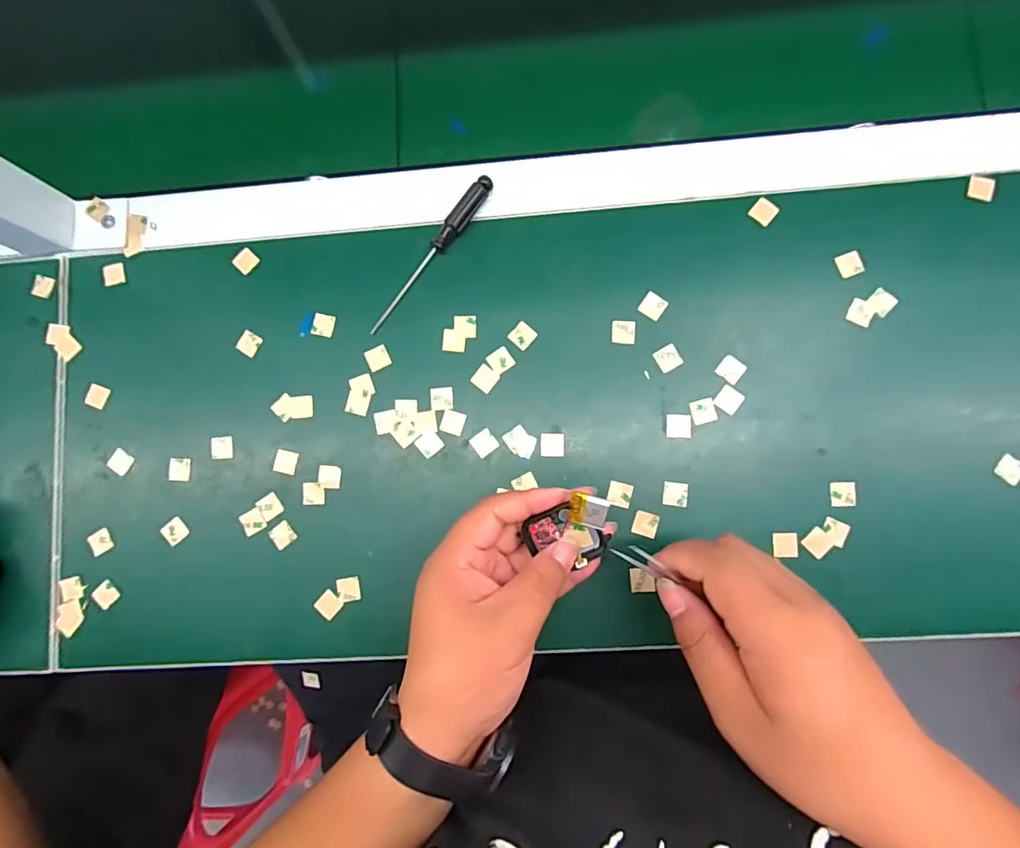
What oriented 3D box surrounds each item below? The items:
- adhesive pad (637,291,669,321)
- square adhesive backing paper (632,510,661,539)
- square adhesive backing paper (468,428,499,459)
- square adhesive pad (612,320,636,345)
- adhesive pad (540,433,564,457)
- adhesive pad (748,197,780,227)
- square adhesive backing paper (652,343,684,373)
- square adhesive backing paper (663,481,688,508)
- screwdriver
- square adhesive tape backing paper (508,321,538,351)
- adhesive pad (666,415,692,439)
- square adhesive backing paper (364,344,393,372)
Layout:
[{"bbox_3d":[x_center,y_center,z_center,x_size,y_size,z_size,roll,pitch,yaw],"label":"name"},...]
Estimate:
[{"bbox_3d":[0.098,-0.081,0.335,0.016,0.004,0.016,34,88,6],"label":"adhesive pad"},{"bbox_3d":[0.090,0.066,0.323,0.016,0.004,0.016,18,86,5],"label":"square adhesive backing paper"},{"bbox_3d":[-0.018,0.013,0.336,0.016,0.004,0.016,-39,84,0],"label":"square adhesive backing paper"},{"bbox_3d":[0.078,-0.063,0.335,0.016,0.004,0.016,6,85,4],"label":"square adhesive pad"},{"bbox_3d":[0.029,0.014,0.332,0.016,0.004,0.016,2,85,4],"label":"adhesive pad"},{"bbox_3d":[0.173,-0.145,0.334,0.016,0.004,0.016,38,88,6],"label":"adhesive pad"},{"bbox_3d":[0.107,-0.045,0.332,0.016,0.004,0.016,-30,84,1],"label":"square adhesive backing paper"},{"bbox_3d":[0.110,0.046,0.324,0.016,0.004,0.016,5,85,4],"label":"square adhesive backing paper"},{"bbox_3d":[-0.056,-0.119,0.343,0.012,0.012,0.131,40,88,6],"label":"screwdriver"},{"bbox_3d":[0.009,-0.061,0.340,0.016,0.004,0.017,42,89,6],"label":"square adhesive tape backing paper"},{"bbox_3d":[0.113,0.001,0.328,0.016,0.004,0.016,2,85,4],"label":"adhesive pad"},{"bbox_3d":[-0.093,-0.046,0.345,0.015,0.004,0.015,-26,84,1],"label":"square adhesive backing paper"}]

